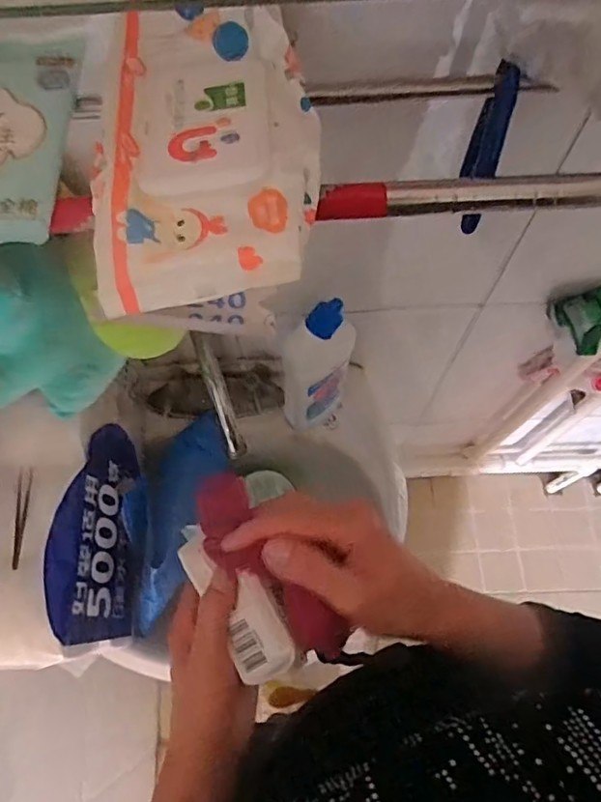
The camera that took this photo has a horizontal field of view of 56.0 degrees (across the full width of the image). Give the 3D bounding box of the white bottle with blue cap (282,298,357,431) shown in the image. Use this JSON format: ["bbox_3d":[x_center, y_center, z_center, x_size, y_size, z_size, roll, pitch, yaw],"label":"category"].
[{"bbox_3d":[0.019,-0.032,0.647,0.074,0.228,0.069,0,69,0],"label":"white bottle with blue cap"}]

